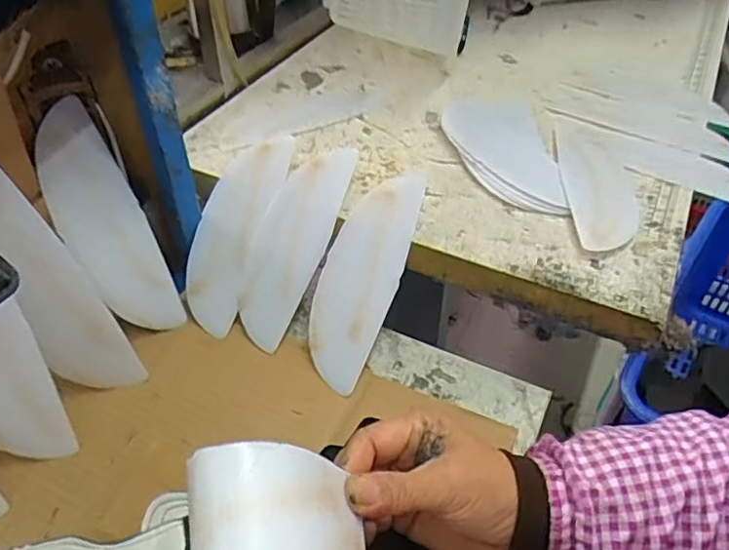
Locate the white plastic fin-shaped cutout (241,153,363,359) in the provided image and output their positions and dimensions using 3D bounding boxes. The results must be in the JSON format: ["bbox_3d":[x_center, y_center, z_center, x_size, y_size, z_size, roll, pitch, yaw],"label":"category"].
[{"bbox_3d":[-0.072,-0.034,0.606,0.073,0.014,0.214,14,71,17],"label":"white plastic fin-shaped cutout"}]

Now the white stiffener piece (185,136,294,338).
[{"bbox_3d":[-0.131,-0.050,0.623,0.070,0.014,0.220,11,67,11],"label":"white stiffener piece"}]

